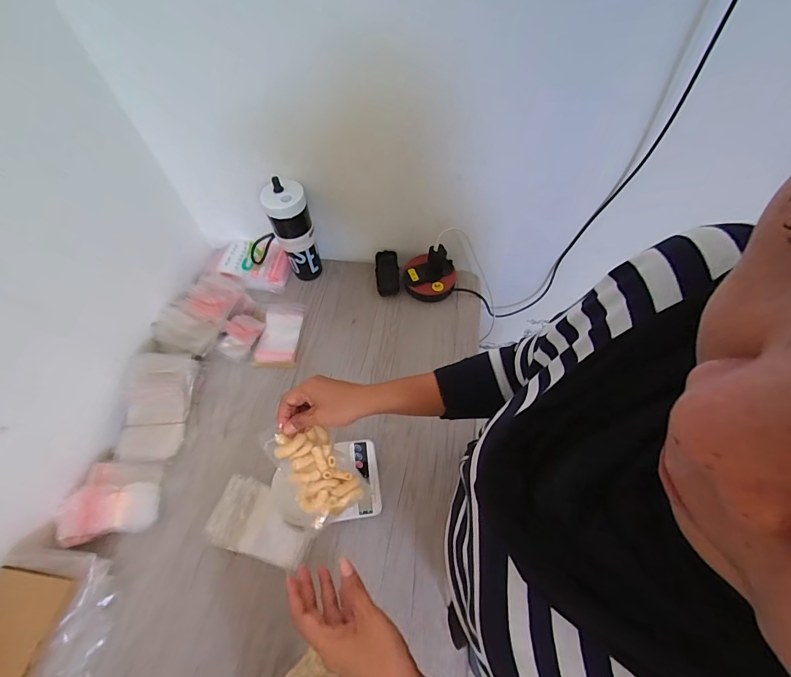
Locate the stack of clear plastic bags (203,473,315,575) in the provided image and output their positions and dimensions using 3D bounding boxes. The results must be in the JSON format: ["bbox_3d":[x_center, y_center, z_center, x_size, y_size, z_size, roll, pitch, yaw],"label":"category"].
[{"bbox_3d":[-0.223,0.311,0.639,0.167,0.029,0.108,15,61,10],"label":"stack of clear plastic bags"}]

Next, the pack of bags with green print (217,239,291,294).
[{"bbox_3d":[-0.338,-0.173,0.900,0.174,0.045,0.118,11,60,7],"label":"pack of bags with green print"}]

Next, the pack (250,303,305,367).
[{"bbox_3d":[-0.254,-0.014,0.831,0.090,0.010,0.159,4,60,3],"label":"pack"}]

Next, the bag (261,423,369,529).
[{"bbox_3d":[-0.106,0.164,0.489,0.079,0.024,0.140,-36,65,-18],"label":"bag"}]

